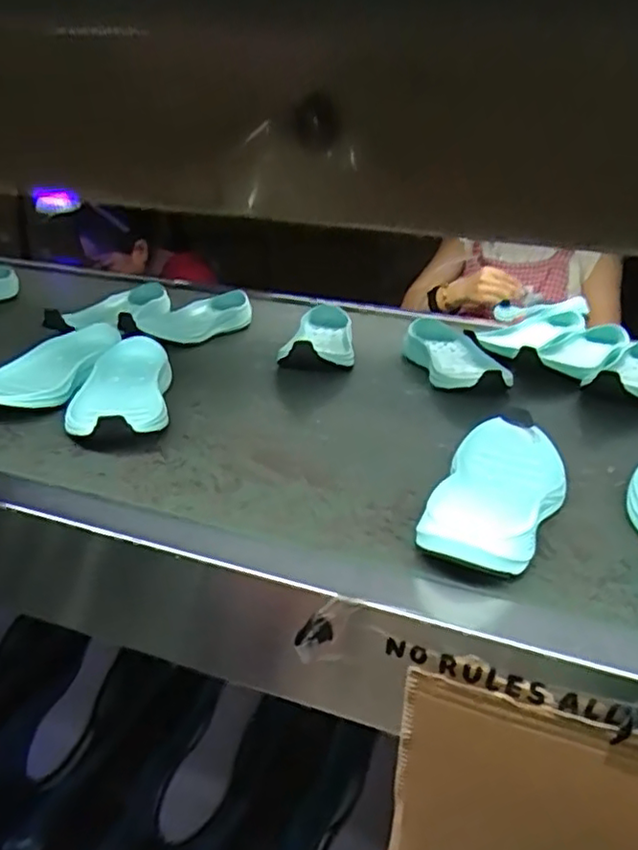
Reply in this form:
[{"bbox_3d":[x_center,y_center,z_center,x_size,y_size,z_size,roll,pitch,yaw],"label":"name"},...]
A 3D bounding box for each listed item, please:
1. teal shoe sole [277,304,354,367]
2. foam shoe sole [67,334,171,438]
[{"bbox_3d":[-0.001,-0.112,0.838,0.090,0.046,0.182,3,27,0],"label":"teal shoe sole"},{"bbox_3d":[-0.193,-0.034,0.635,0.089,0.040,0.220,-1,23,-11],"label":"foam shoe sole"}]

